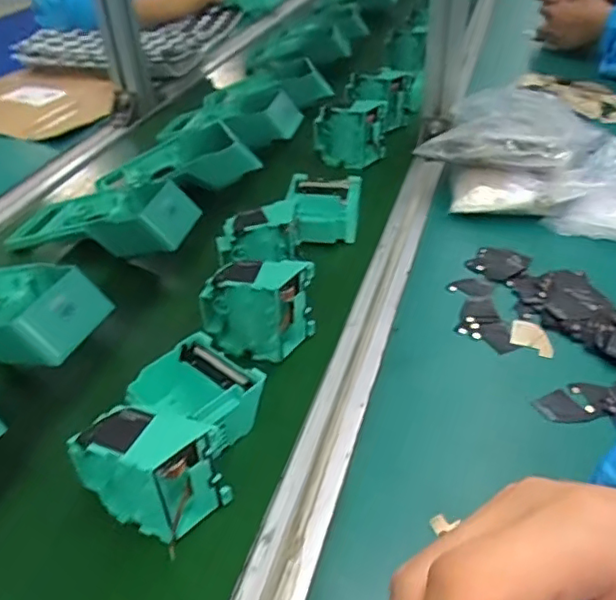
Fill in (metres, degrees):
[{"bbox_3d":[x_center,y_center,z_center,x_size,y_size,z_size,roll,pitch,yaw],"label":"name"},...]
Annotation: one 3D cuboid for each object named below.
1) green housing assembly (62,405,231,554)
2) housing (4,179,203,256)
[{"bbox_3d":[-0.087,0.100,0.344,0.080,0.071,0.045,14,41,18],"label":"green housing assembly"},{"bbox_3d":[-0.208,-0.084,0.603,0.187,0.063,0.098,8,40,12],"label":"housing"}]

